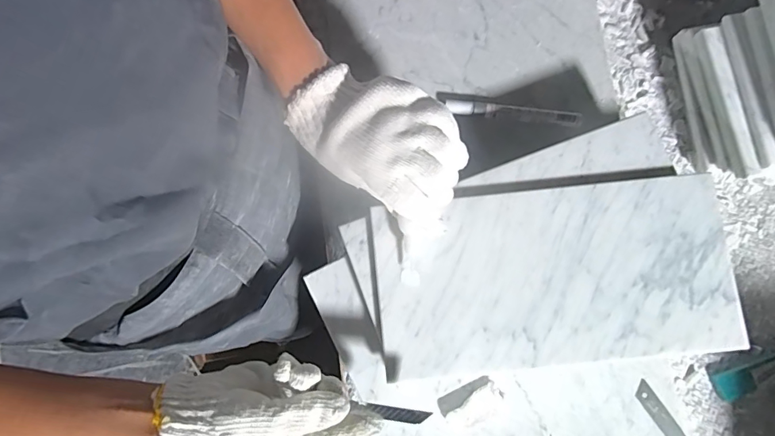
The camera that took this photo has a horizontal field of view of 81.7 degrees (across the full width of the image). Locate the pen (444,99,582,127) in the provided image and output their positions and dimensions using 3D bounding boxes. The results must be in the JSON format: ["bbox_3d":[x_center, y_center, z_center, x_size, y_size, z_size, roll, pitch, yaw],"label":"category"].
[{"bbox_3d":[0.134,-0.111,0.479,0.139,0.012,0.015,7,80,2],"label":"pen"}]

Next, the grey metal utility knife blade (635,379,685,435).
[{"bbox_3d":[0.281,0.211,0.444,0.019,0.004,0.105,-37,86,-12],"label":"grey metal utility knife blade"}]

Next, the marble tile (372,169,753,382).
[{"bbox_3d":[0.142,0.048,0.386,0.297,0.008,0.154,-7,80,0],"label":"marble tile"}]

